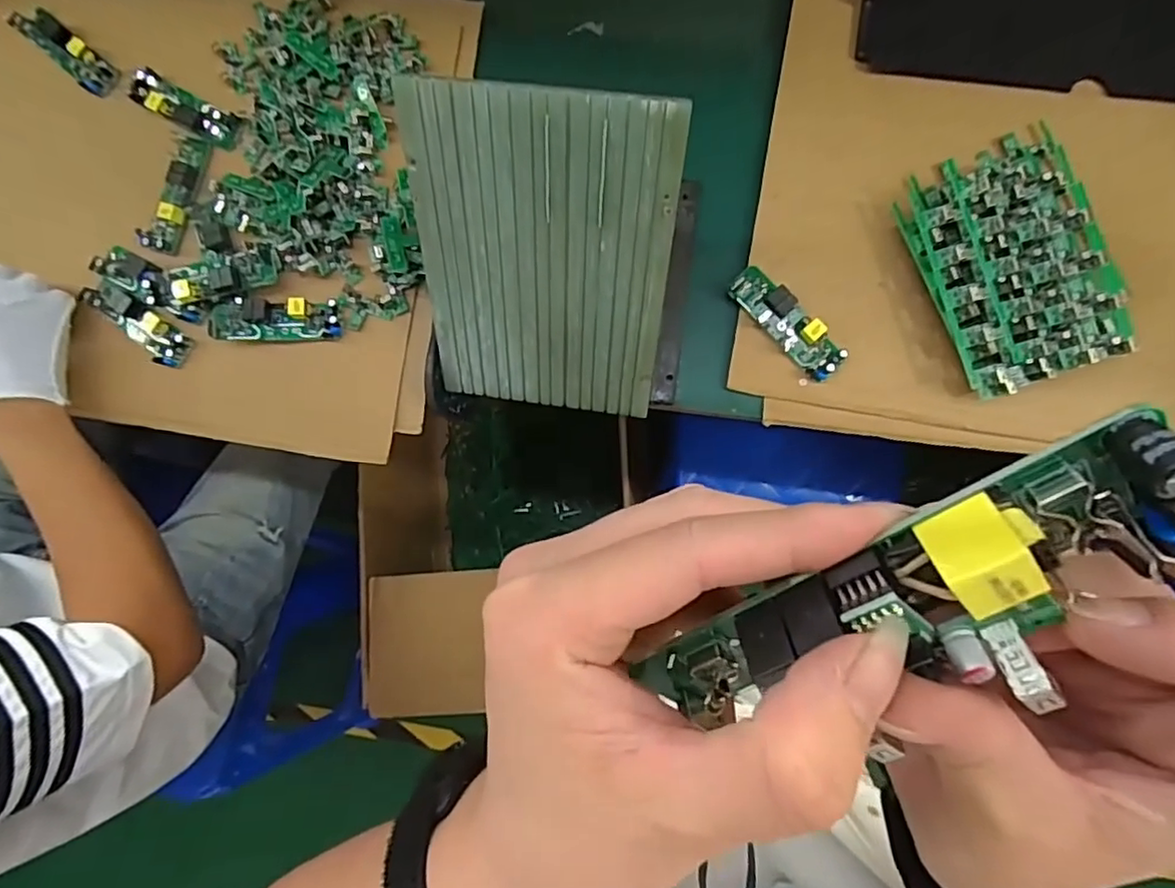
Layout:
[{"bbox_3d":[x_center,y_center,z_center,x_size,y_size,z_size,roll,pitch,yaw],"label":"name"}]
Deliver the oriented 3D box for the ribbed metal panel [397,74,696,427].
[{"bbox_3d":[-0.032,-0.124,0.449,0.178,0.245,0.004,8,47,5],"label":"ribbed metal panel"}]

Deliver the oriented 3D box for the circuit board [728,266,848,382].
[{"bbox_3d":[0.169,-0.103,0.516,0.034,0.023,0.111,-42,83,0],"label":"circuit board"}]

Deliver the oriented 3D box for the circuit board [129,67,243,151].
[{"bbox_3d":[-0.383,-0.319,0.577,0.111,0.019,0.034,29,88,7],"label":"circuit board"}]

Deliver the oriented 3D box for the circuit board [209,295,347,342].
[{"bbox_3d":[-0.284,-0.114,0.555,0.112,0.021,0.038,-2,85,5],"label":"circuit board"}]

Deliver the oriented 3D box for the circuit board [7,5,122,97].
[{"bbox_3d":[-0.516,-0.391,0.604,0.124,0.023,0.034,40,89,7],"label":"circuit board"}]

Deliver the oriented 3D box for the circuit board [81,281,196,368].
[{"bbox_3d":[-0.418,-0.114,0.568,0.110,0.017,0.034,38,89,7],"label":"circuit board"}]

